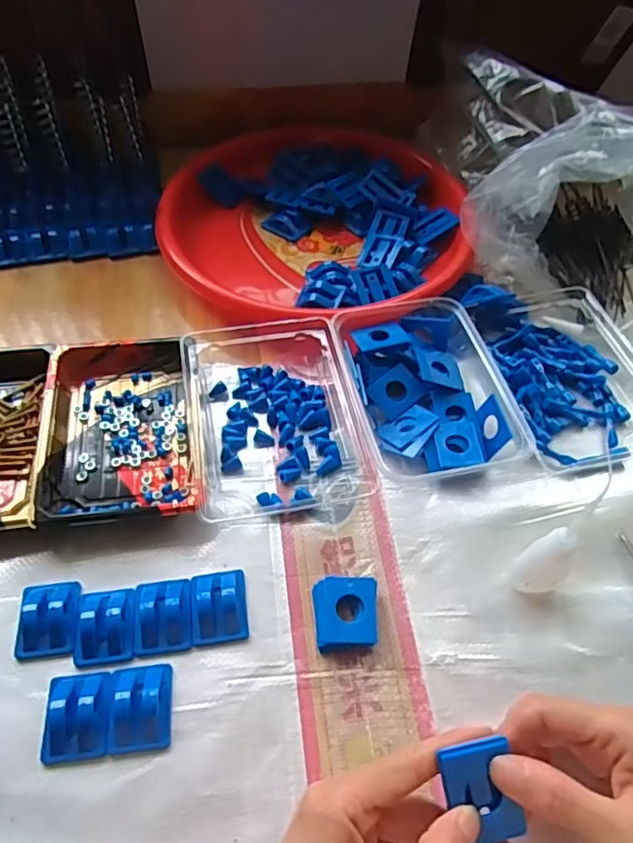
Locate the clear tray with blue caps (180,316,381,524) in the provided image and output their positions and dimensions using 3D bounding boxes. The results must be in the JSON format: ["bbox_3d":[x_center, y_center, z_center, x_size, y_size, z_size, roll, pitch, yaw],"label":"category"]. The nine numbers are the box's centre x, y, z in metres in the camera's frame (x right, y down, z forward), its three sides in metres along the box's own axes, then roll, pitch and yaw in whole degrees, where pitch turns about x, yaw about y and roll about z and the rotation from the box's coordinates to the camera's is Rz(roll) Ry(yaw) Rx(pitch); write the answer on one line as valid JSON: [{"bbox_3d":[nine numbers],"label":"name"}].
[{"bbox_3d":[-0.033,-0.012,0.450,0.122,0.031,0.164,-10,54,-9],"label":"clear tray with blue caps"}]

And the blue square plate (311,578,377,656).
[{"bbox_3d":[0.019,0.119,0.370,0.039,0.013,0.043,-4,53,-5],"label":"blue square plate"}]

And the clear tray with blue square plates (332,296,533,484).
[{"bbox_3d":[0.083,-0.031,0.463,0.115,0.036,0.152,-14,55,-12],"label":"clear tray with blue square plates"}]

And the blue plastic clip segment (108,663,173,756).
[{"bbox_3d":[-0.099,0.158,0.334,0.033,0.015,0.045,-6,54,-6],"label":"blue plastic clip segment"}]

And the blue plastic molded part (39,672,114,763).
[{"bbox_3d":[-0.133,0.162,0.331,0.037,0.013,0.044,-6,54,-6],"label":"blue plastic molded part"}]

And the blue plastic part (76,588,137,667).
[{"bbox_3d":[-0.127,0.120,0.358,0.034,0.012,0.044,-5,53,-5],"label":"blue plastic part"}]

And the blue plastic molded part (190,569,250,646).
[{"bbox_3d":[-0.060,0.113,0.372,0.033,0.014,0.044,-7,54,-7],"label":"blue plastic molded part"}]

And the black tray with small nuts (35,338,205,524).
[{"bbox_3d":[-0.145,0.005,0.439,0.105,0.021,0.161,-10,54,-9],"label":"black tray with small nuts"}]

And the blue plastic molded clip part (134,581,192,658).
[{"bbox_3d":[-0.094,0.118,0.367,0.034,0.012,0.043,-7,54,-7],"label":"blue plastic molded clip part"}]

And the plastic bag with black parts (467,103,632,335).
[{"bbox_3d":[0.261,-0.176,0.516,0.172,0.116,0.195,-29,59,-21],"label":"plastic bag with black parts"}]

